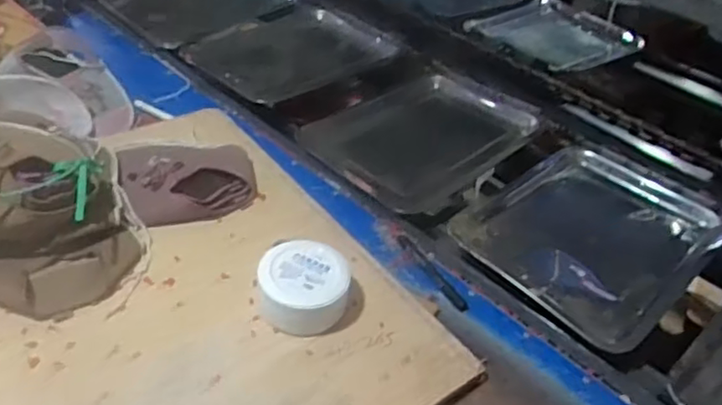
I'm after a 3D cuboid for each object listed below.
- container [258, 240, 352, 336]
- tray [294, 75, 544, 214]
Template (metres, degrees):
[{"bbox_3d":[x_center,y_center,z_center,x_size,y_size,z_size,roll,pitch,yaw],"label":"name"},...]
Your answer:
[{"bbox_3d":[-0.065,0.095,0.744,0.100,0.064,0.093,4,40,-4],"label":"container"},{"bbox_3d":[0.098,-0.119,1.042,0.345,0.048,0.287,-28,51,-35],"label":"tray"}]

